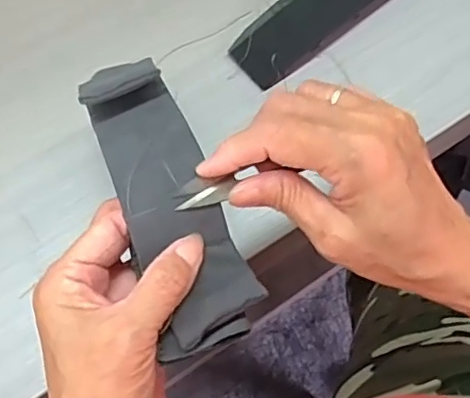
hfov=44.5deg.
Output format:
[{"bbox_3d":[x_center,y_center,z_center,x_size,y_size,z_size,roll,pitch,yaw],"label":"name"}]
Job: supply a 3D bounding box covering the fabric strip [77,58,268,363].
[{"bbox_3d":[-0.035,-0.003,0.280,0.048,0.020,0.152,-21,68,-8],"label":"fabric strip"}]

